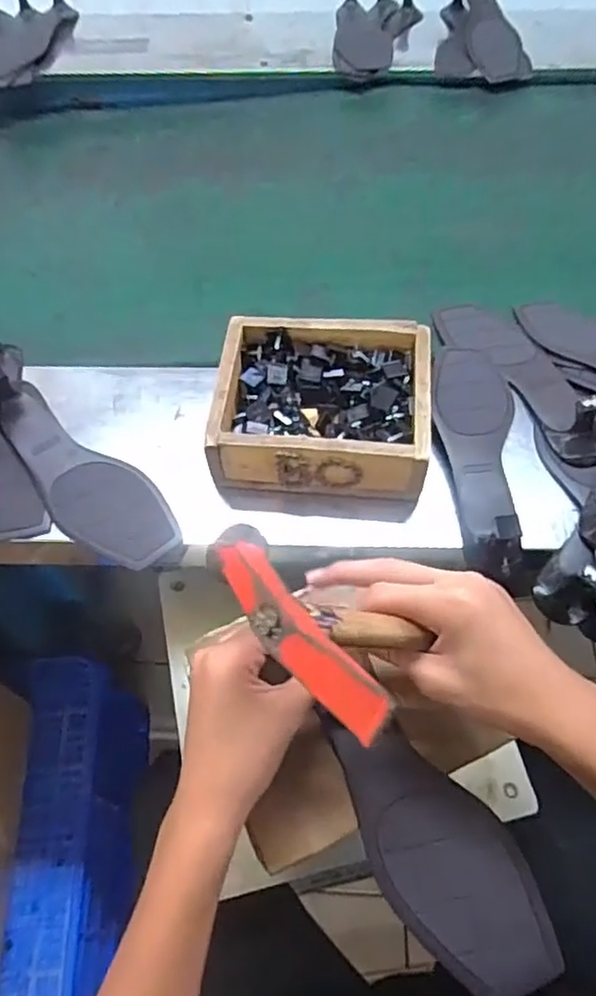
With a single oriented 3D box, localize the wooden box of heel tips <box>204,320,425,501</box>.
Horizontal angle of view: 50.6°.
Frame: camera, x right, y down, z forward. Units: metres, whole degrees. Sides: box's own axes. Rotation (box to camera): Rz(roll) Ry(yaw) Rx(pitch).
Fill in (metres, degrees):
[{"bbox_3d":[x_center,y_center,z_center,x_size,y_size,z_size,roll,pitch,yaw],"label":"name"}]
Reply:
[{"bbox_3d":[0.022,-0.081,0.557,0.176,0.066,0.158,4,58,5],"label":"wooden box of heel tips"}]

